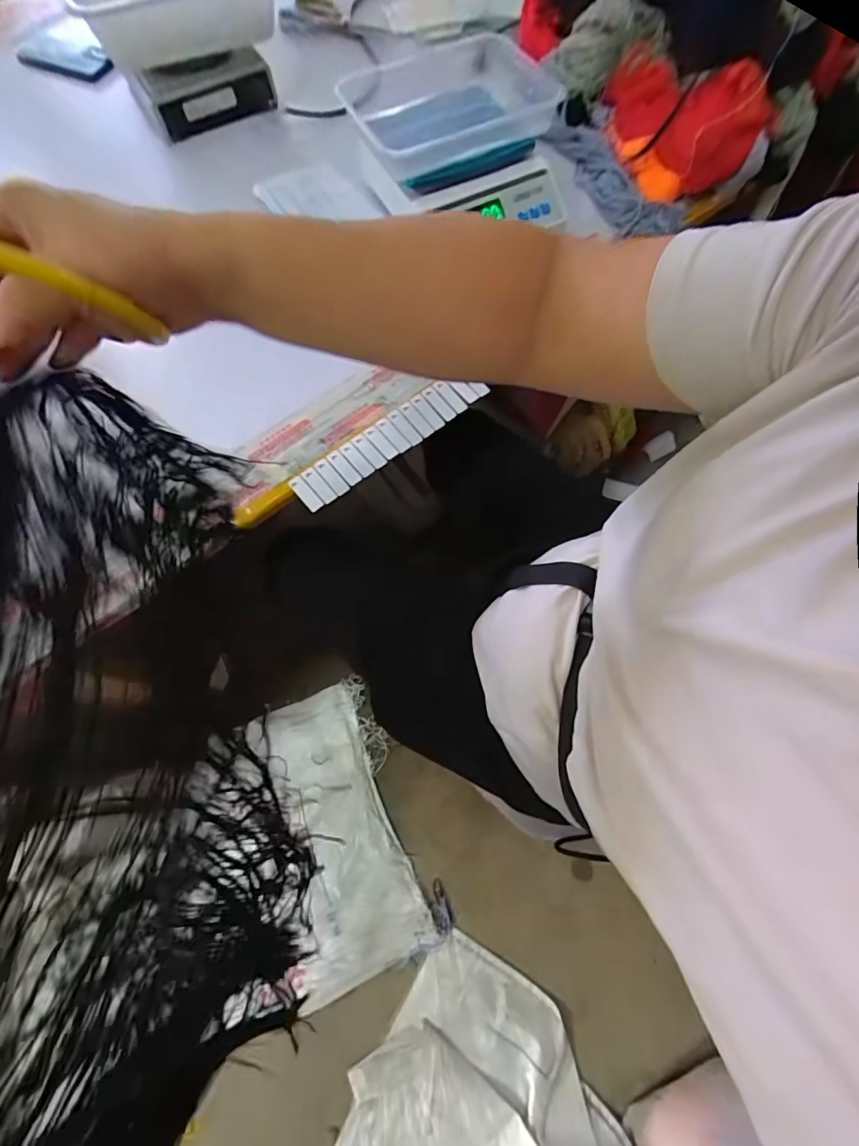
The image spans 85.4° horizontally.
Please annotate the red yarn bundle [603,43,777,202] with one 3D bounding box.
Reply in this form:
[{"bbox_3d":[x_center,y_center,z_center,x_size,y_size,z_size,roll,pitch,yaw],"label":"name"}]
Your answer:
[{"bbox_3d":[0.353,-0.633,0.640,0.162,0.094,0.208,-11,70,-3],"label":"red yarn bundle"}]

